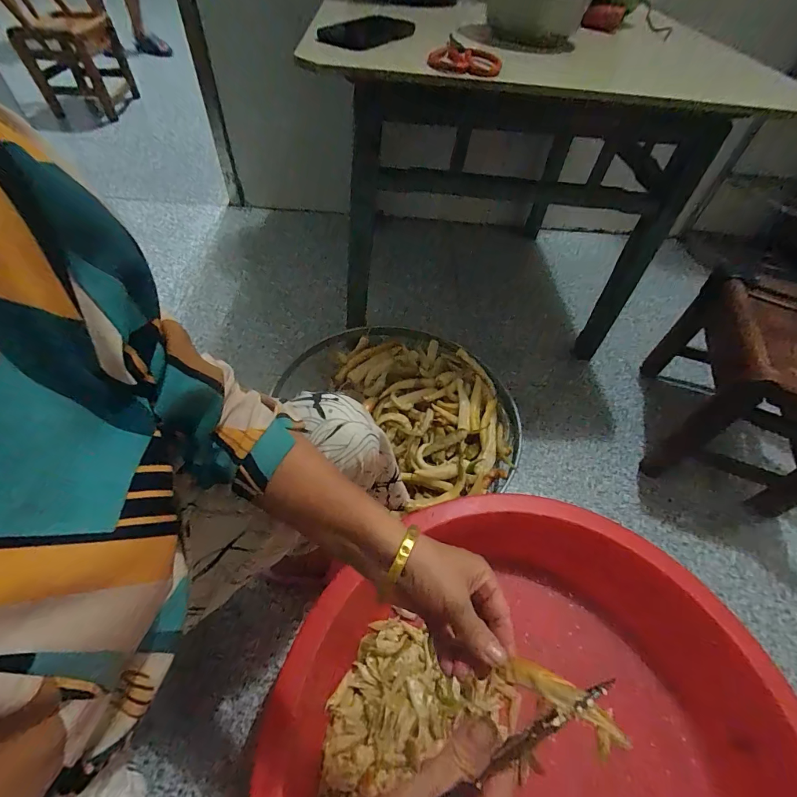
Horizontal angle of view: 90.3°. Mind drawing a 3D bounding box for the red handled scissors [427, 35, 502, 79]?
[{"bbox_3d":[0.098,-0.478,0.555,0.094,0.017,0.142,14,52,6],"label":"red handled scissors"}]

